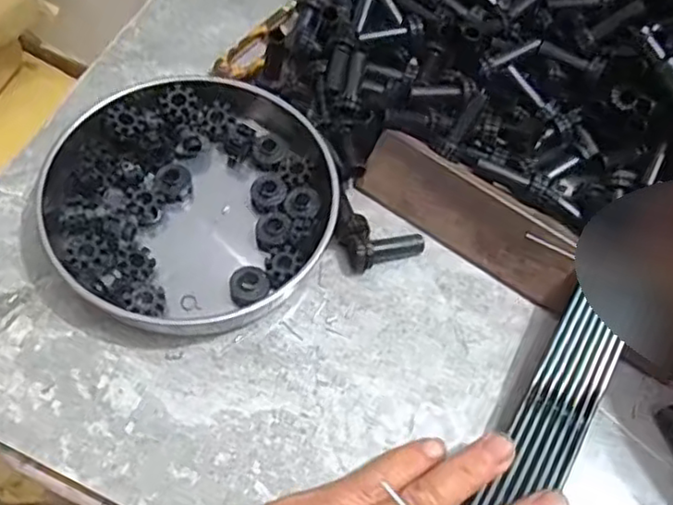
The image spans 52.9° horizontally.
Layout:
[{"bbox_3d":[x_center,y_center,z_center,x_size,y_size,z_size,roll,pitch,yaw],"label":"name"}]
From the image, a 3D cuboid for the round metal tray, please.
[{"bbox_3d":[-0.071,-0.026,0.338,0.135,0.025,0.133,2,62,-3],"label":"round metal tray"}]

